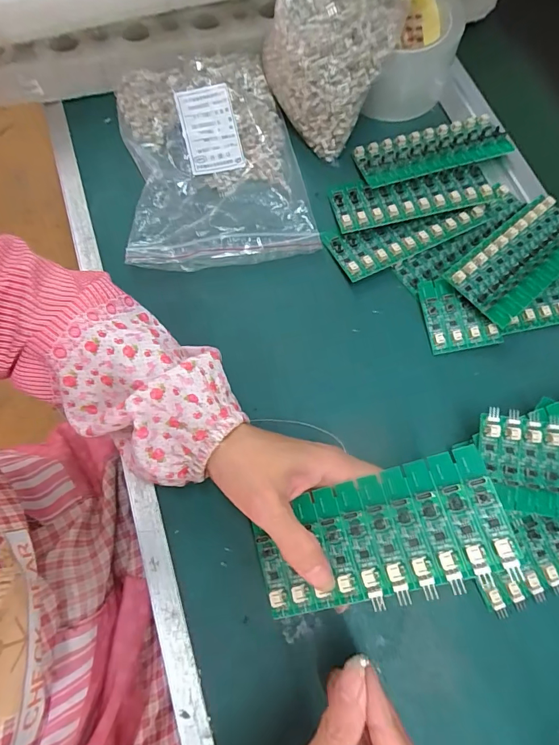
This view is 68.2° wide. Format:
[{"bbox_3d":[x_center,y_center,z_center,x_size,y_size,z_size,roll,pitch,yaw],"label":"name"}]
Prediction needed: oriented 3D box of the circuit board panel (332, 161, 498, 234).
[{"bbox_3d":[0.117,-0.159,0.368,0.138,0.013,0.050,-11,72,-4],"label":"circuit board panel"}]

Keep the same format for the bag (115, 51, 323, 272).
[{"bbox_3d":[-0.065,-0.200,0.381,0.159,0.029,0.221,-10,72,-3],"label":"bag"}]

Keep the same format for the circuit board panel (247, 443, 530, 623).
[{"bbox_3d":[0.052,0.093,0.228,0.135,0.006,0.065,-21,69,15],"label":"circuit board panel"}]

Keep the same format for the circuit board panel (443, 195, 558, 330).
[{"bbox_3d":[0.205,-0.096,0.344,0.134,0.008,0.060,-38,79,-16],"label":"circuit board panel"}]

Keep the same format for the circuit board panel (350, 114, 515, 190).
[{"bbox_3d":[0.141,-0.210,0.386,0.134,0.009,0.054,-13,72,-4],"label":"circuit board panel"}]

